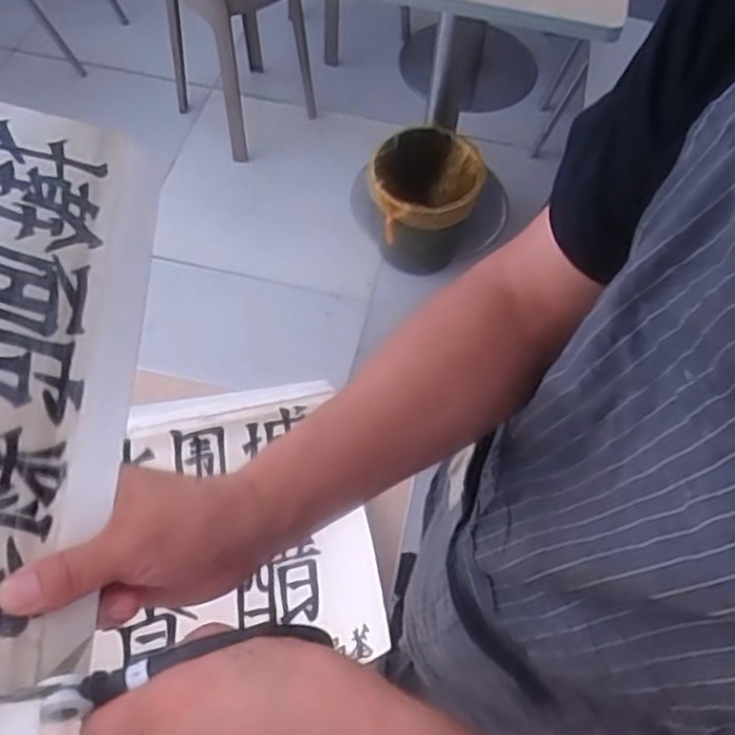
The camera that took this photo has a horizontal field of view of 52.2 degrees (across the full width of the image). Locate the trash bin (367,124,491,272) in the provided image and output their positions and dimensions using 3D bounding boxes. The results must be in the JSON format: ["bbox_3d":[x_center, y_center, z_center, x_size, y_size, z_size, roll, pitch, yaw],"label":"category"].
[{"bbox_3d":[0.126,-0.377,1.735,0.242,0.306,0.242,1,60,-1],"label":"trash bin"}]

